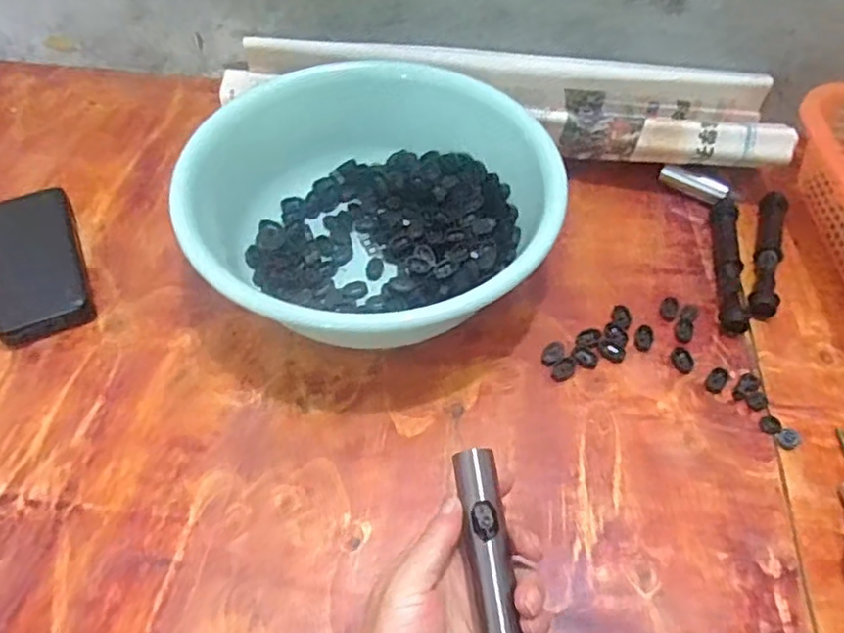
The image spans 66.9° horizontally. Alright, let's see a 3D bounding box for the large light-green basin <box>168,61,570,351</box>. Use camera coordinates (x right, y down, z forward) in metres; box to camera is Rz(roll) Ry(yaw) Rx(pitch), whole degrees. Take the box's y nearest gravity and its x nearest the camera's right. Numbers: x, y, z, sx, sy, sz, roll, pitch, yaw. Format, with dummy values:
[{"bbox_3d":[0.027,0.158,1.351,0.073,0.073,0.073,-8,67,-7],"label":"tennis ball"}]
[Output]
[{"bbox_3d":[-0.036,-0.080,0.529,0.272,0.107,0.268,0,54,0],"label":"large light-green basin"}]

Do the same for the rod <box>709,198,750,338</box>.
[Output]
[{"bbox_3d":[0.270,-0.048,0.561,0.019,0.020,0.141,9,55,6],"label":"rod"}]

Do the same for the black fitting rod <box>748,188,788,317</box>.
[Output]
[{"bbox_3d":[0.309,-0.057,0.568,0.022,0.018,0.148,19,56,13],"label":"black fitting rod"}]

